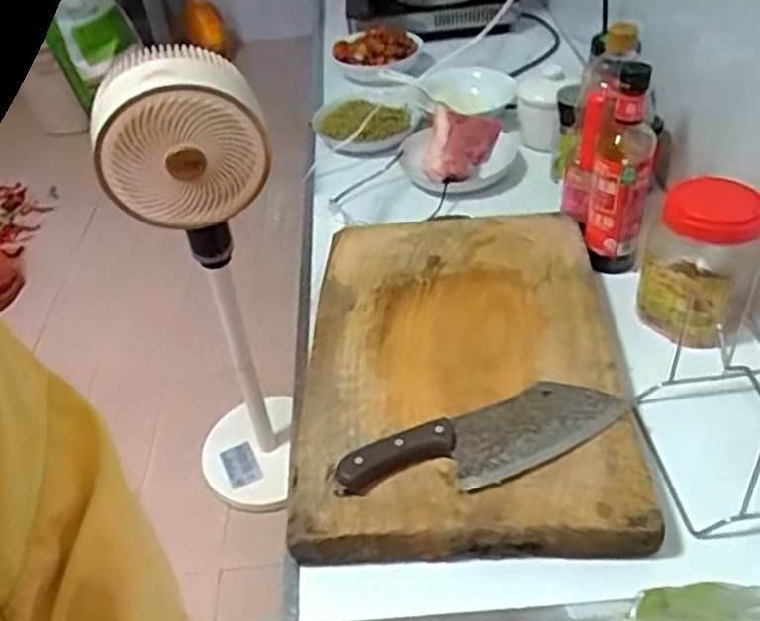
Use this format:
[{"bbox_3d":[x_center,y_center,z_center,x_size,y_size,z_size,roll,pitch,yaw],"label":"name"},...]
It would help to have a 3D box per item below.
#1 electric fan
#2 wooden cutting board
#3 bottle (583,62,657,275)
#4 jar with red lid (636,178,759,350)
[{"bbox_3d":[-0.274,0.006,1.263,0.214,0.943,0.240,-24,44,-18],"label":"electric fan"},{"bbox_3d":[0.085,0.051,0.754,0.320,0.043,0.440,-3,42,5],"label":"wooden cutting board"},{"bbox_3d":[0.271,-0.152,0.809,0.066,0.234,0.069,10,44,19],"label":"bottle"},{"bbox_3d":[0.335,-0.047,0.753,0.109,0.155,0.095,15,46,23],"label":"jar with red lid"}]

